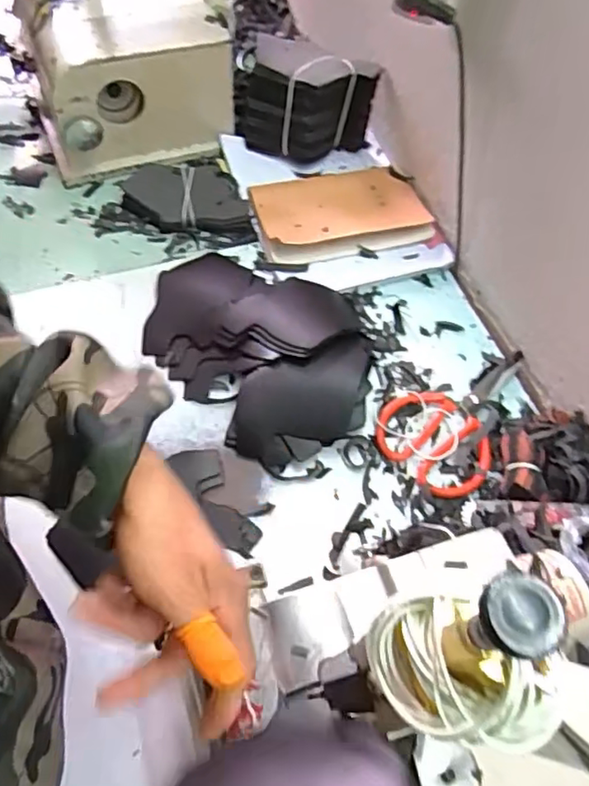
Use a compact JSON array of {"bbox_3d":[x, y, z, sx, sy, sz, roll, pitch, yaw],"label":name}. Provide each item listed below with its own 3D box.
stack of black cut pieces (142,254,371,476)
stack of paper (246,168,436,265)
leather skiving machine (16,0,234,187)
[{"bbox_3d":[-0.035,-0.064,0.639,0.205,0.042,0.281,-36,66,-23],"label":"stack of black cut pieces"},{"bbox_3d":[0.055,-0.229,0.744,0.204,0.015,0.138,-10,59,-9],"label":"stack of paper"},{"bbox_3d":[-0.221,-0.482,0.726,0.268,0.297,0.295,-6,58,-7],"label":"leather skiving machine"}]

